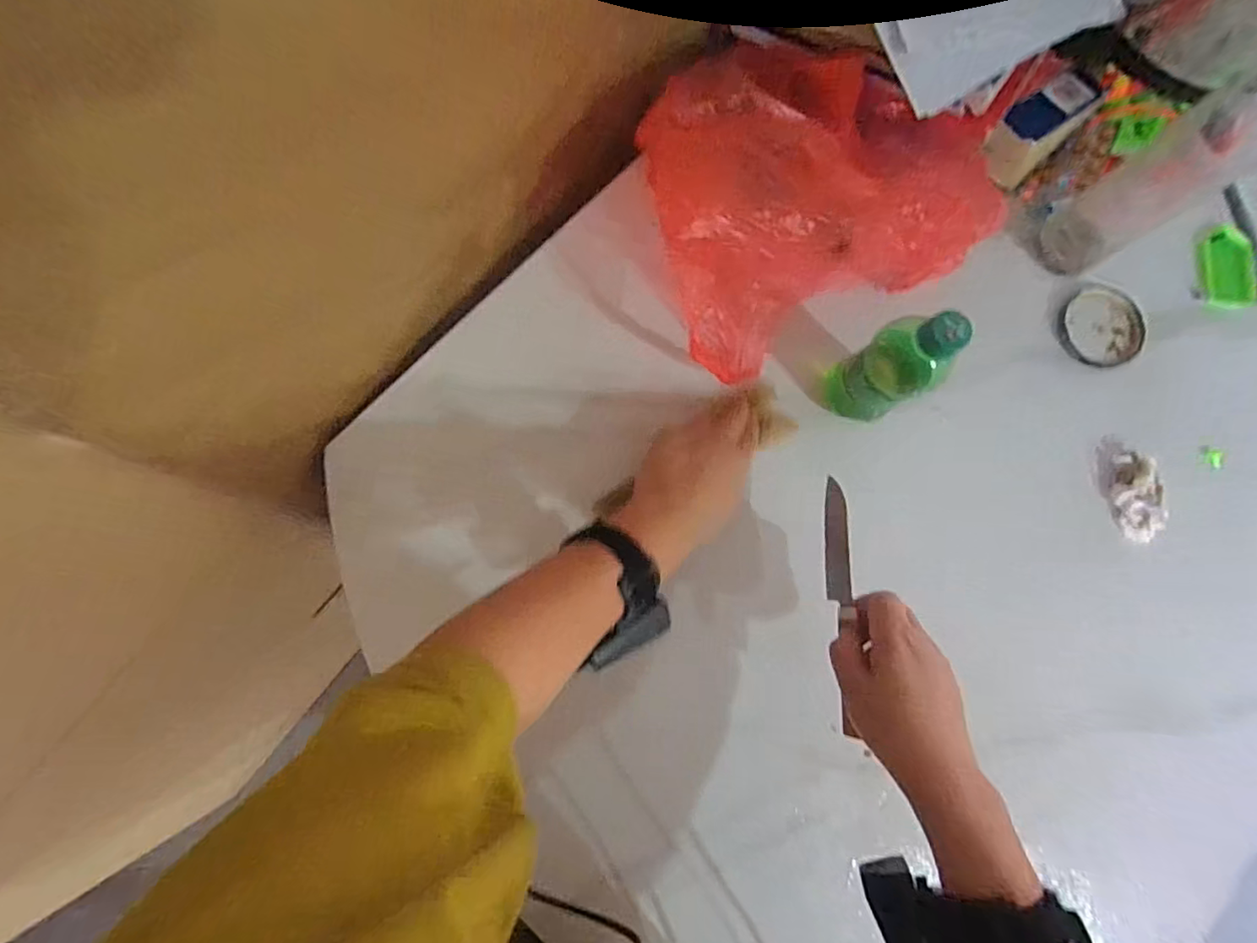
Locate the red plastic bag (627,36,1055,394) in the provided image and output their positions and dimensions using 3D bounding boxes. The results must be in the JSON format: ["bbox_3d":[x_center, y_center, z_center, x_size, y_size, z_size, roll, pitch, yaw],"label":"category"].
[{"bbox_3d":[0.195,-0.221,0.494,0.340,0.138,0.231,-8,83,-5],"label":"red plastic bag"}]

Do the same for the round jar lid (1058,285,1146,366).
[{"bbox_3d":[0.476,-0.146,0.574,0.092,0.017,0.080,-29,85,-8],"label":"round jar lid"}]

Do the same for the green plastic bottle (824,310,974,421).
[{"bbox_3d":[0.218,-0.085,0.461,0.048,0.150,0.058,-28,85,-8],"label":"green plastic bottle"}]

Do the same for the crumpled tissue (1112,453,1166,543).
[{"bbox_3d":[0.478,0.024,0.535,0.029,0.033,0.082,-7,83,-5],"label":"crumpled tissue"}]

